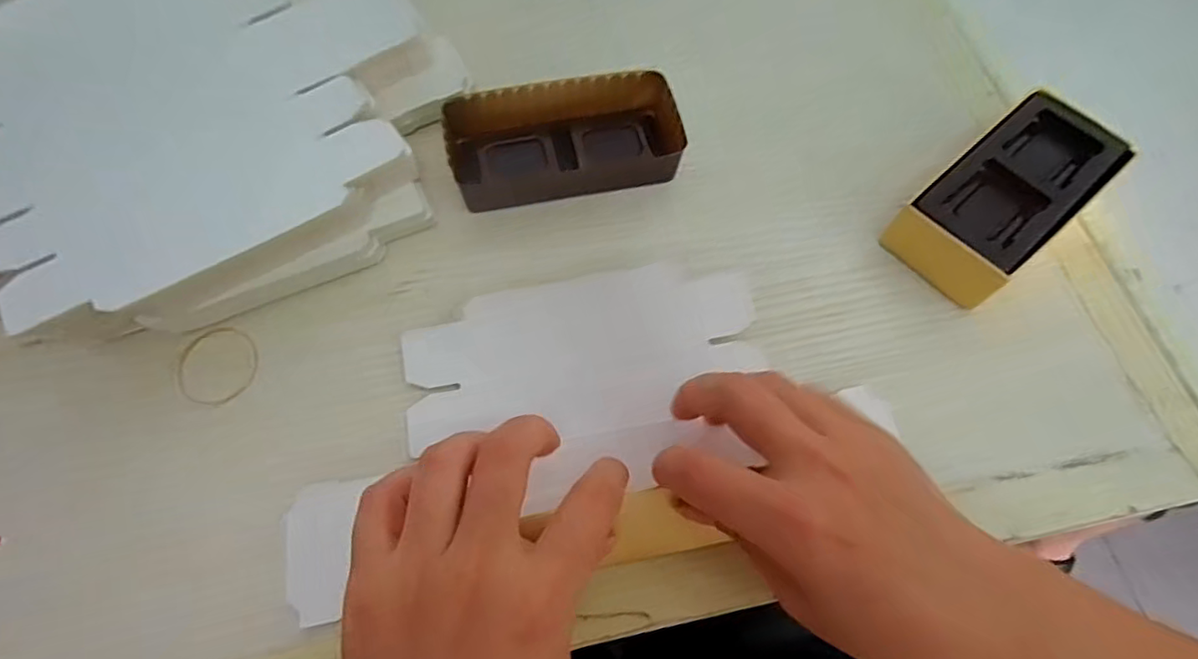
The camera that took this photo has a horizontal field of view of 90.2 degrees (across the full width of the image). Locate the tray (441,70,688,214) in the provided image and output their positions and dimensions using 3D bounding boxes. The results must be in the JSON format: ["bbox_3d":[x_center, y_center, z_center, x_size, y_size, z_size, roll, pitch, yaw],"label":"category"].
[{"bbox_3d":[-0.016,-0.098,0.306,0.119,0.025,0.053,-10,67,-7],"label":"tray"}]

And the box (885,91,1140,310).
[{"bbox_3d":[0.200,-0.066,0.295,0.113,0.033,0.055,-38,73,-17],"label":"box"}]

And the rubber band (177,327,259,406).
[{"bbox_3d":[-0.168,0.016,0.263,0.033,0.004,0.036,2,69,-6],"label":"rubber band"}]

